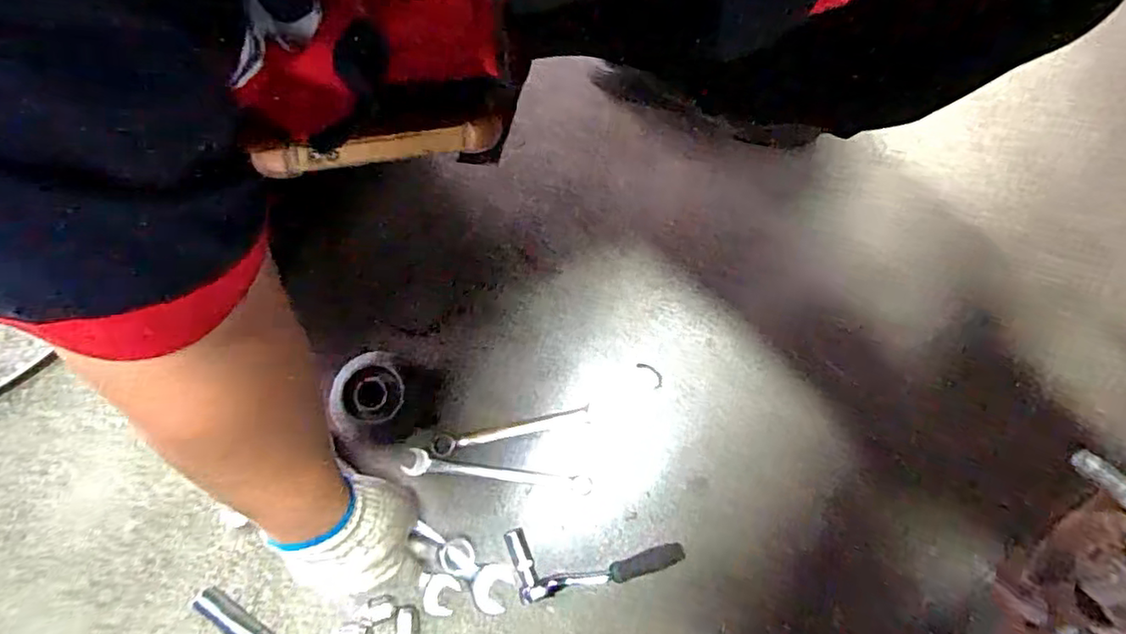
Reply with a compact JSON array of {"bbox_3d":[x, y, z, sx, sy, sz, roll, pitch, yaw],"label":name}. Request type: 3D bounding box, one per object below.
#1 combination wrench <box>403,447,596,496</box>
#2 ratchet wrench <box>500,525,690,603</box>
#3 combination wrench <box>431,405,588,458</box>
[{"bbox_3d":[-0.059,0.150,0.600,0.171,0.009,0.022,7,76,0],"label":"combination wrench"},{"bbox_3d":[0.030,0.216,0.578,0.157,0.027,0.062,-11,77,-4],"label":"ratchet wrench"},{"bbox_3d":[-0.051,0.110,0.602,0.154,0.011,0.019,-11,77,-4],"label":"combination wrench"}]

